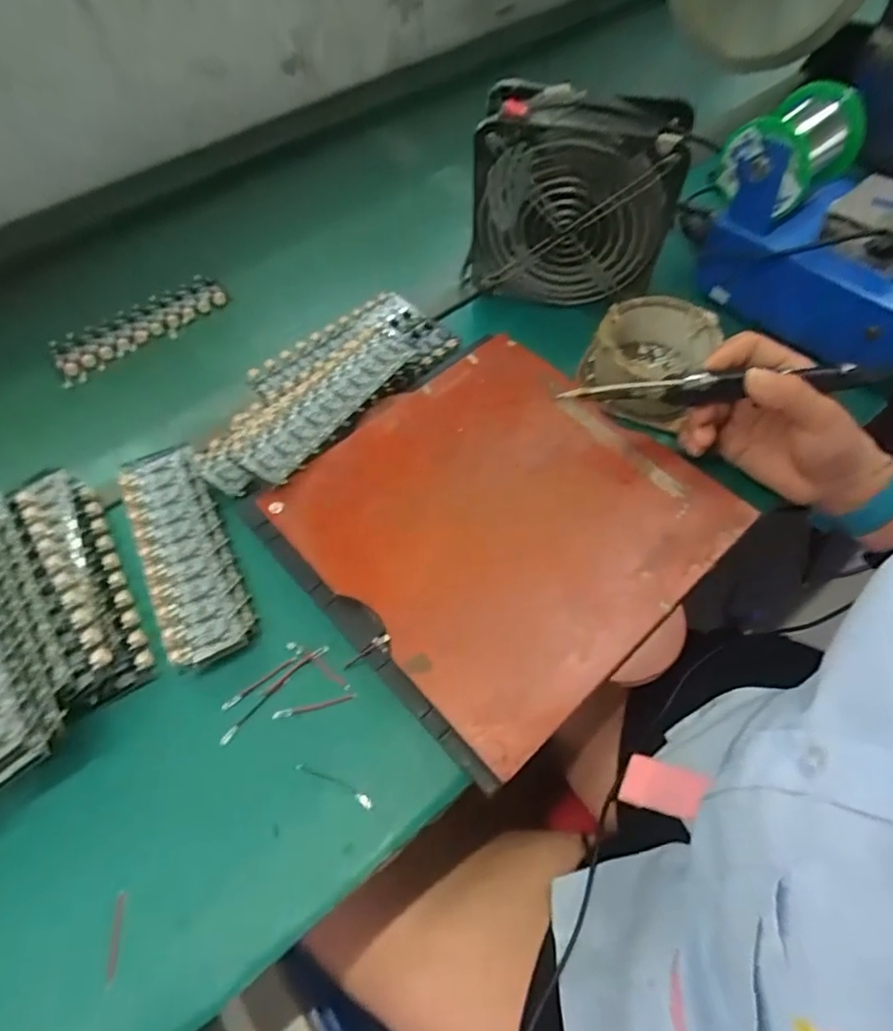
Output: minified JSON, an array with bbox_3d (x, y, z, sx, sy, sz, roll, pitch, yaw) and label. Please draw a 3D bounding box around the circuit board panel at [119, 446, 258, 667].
[{"bbox_3d":[-0.179,0.020,0.397,0.055,0.020,0.171,-24,58,-11],"label":"circuit board panel"}]

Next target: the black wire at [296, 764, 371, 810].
[{"bbox_3d":[-0.063,0.149,0.325,0.049,0.005,0.006,21,61,17],"label":"black wire"}]

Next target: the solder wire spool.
[{"bbox_3d":[0.266,-0.275,0.452,0.096,0.073,0.064,-38,62,-19],"label":"solder wire spool"}]

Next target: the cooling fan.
[{"bbox_3d":[0.096,-0.242,0.467,0.159,0.156,0.051,10,58,11],"label":"cooling fan"}]

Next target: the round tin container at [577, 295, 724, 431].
[{"bbox_3d":[0.155,-0.123,0.458,0.089,0.056,0.091,-2,57,3],"label":"round tin container"}]

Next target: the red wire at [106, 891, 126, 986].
[{"bbox_3d":[-0.170,0.216,0.300,0.005,0.004,0.039,-7,56,0],"label":"red wire"}]

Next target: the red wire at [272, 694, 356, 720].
[{"bbox_3d":[-0.078,0.113,0.345,0.049,0.004,0.005,-12,57,-4],"label":"red wire"}]

